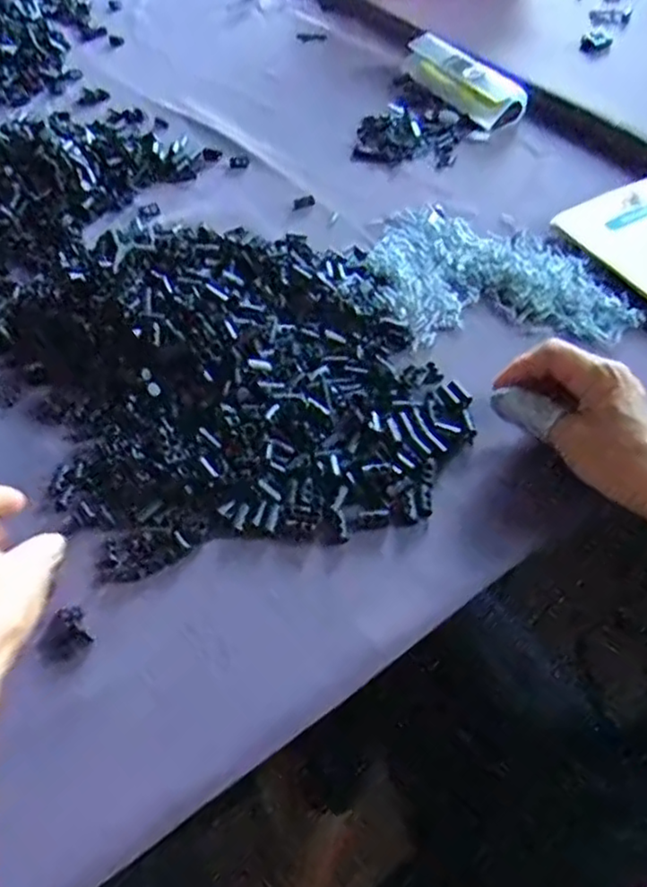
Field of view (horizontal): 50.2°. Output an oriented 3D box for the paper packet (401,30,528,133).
[{"bbox_3d":[0.137,-0.377,0.709,0.056,0.028,0.179,-24,54,-14],"label":"paper packet"}]

